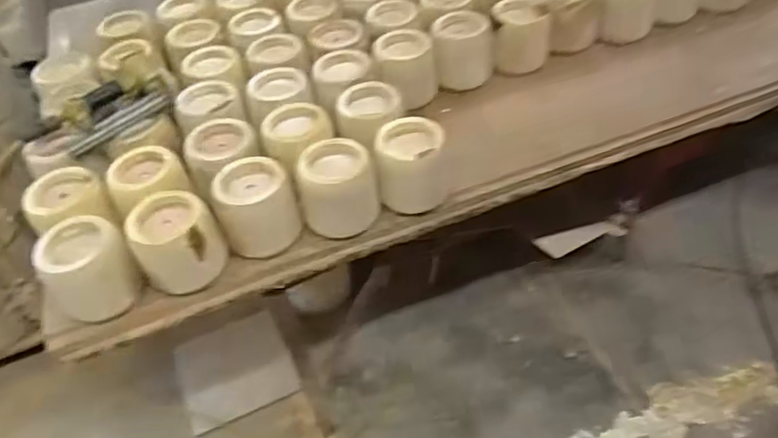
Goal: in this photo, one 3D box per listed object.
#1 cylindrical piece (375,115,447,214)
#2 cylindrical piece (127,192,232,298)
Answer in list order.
[{"bbox_3d":[0.042,-0.098,1.064,0.117,0.148,0.113,-3,47,3],"label":"cylindrical piece"},{"bbox_3d":[-0.336,0.039,0.944,0.128,0.139,0.100,-26,50,-18],"label":"cylindrical piece"}]

